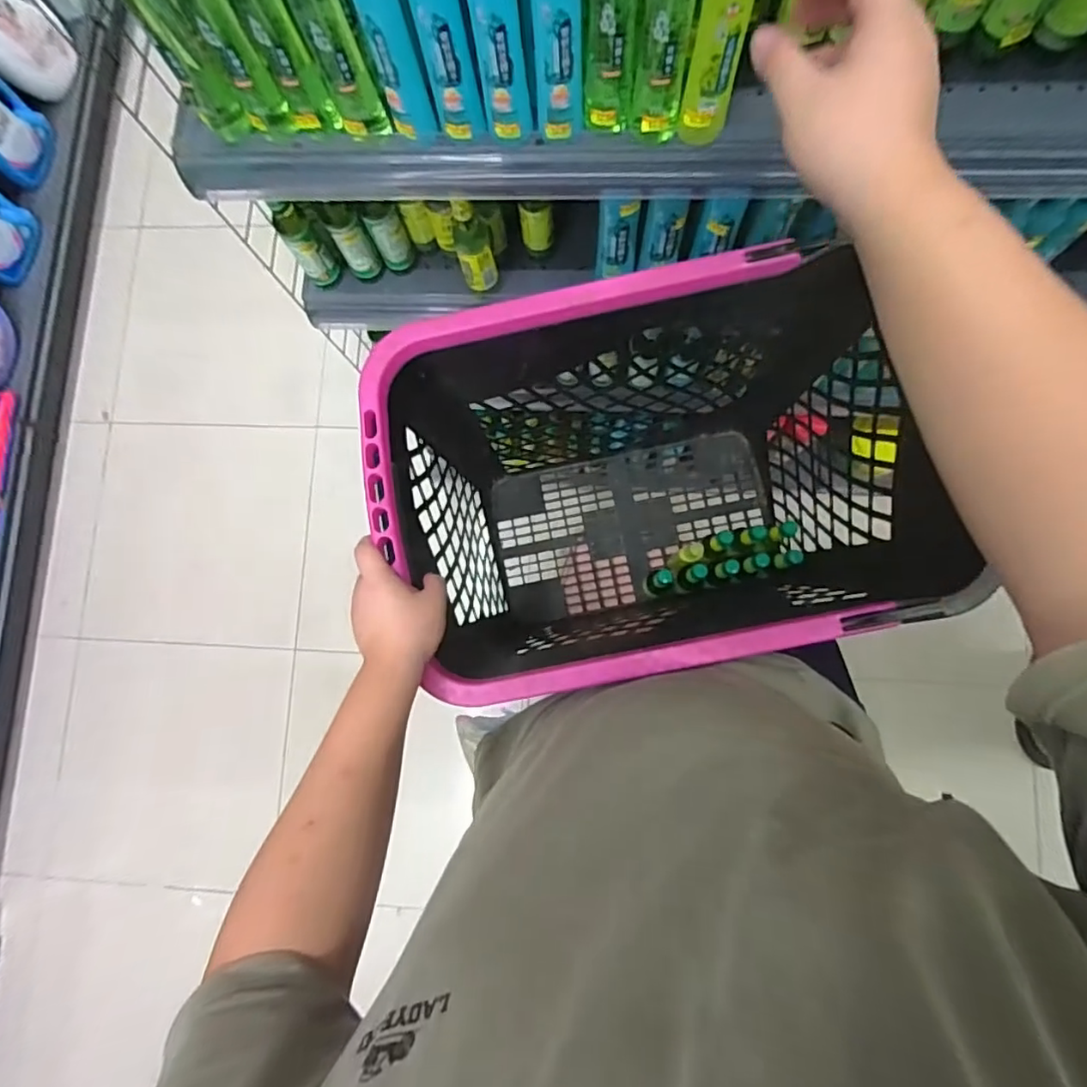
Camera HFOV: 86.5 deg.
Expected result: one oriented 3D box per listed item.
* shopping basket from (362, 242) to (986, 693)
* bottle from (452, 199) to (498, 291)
[{"bbox_3d":[0.119,-0.059,0.758,0.538,0.453,0.352,-10,82,3],"label":"shopping basket"},{"bbox_3d":[-0.078,-0.332,0.643,0.039,0.118,0.037,-13,82,2],"label":"bottle"}]

